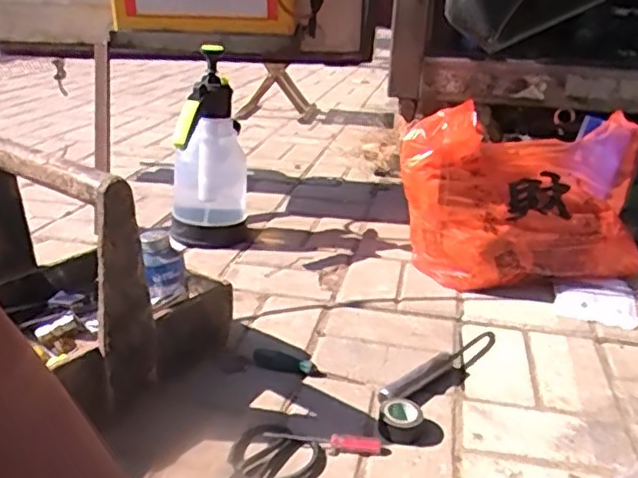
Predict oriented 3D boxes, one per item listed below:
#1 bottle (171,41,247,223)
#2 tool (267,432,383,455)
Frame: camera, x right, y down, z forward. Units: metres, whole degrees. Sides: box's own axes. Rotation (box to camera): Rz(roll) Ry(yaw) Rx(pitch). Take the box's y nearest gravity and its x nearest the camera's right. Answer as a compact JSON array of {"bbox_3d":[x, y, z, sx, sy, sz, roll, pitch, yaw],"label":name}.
[{"bbox_3d":[-0.204,-0.151,1.182,0.143,0.329,0.170,-2,23,-8],"label":"bottle"},{"bbox_3d":[0.005,0.221,0.705,0.128,0.015,0.018,4,23,4],"label":"tool"}]

